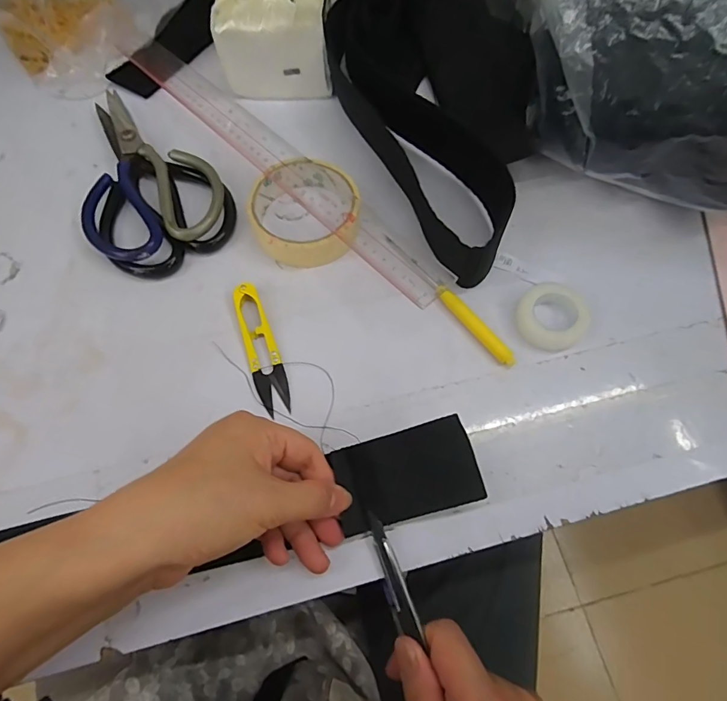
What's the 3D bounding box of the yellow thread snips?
[{"bbox_3d":[-0.074,-0.003,0.310,0.021,0.010,0.101,-18,69,-6],"label":"yellow thread snips"}]

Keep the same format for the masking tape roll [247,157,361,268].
[{"bbox_3d":[-0.046,-0.110,0.344,0.085,0.030,0.090,0,68,1],"label":"masking tape roll"}]

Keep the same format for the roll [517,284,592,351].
[{"bbox_3d":[0.138,-0.025,0.314,0.049,0.017,0.045,0,68,1],"label":"roll"}]

